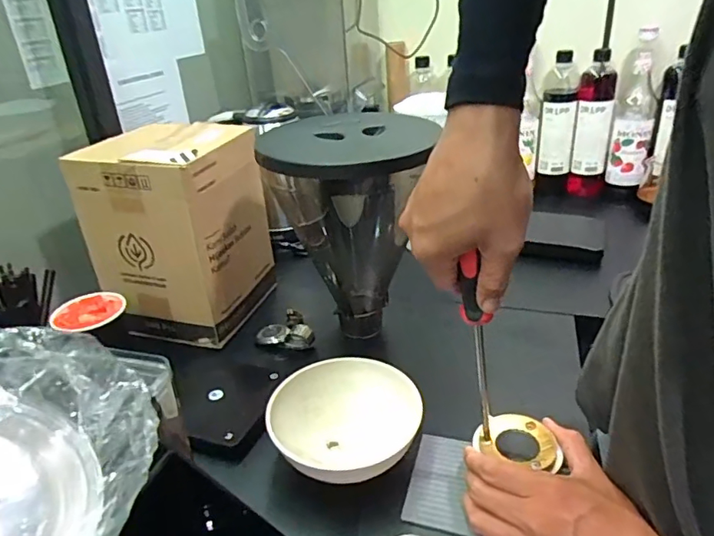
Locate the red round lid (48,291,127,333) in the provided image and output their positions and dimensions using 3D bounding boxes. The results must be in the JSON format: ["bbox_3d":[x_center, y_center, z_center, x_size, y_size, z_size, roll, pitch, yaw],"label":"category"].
[{"bbox_3d":[-0.302,0.050,0.589,0.077,0.013,0.064,-23,33,-30],"label":"red round lid"}]

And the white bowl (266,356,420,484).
[{"bbox_3d":[-0.011,0.149,0.506,0.123,0.061,0.131,-3,28,2],"label":"white bowl"}]

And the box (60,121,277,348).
[{"bbox_3d":[-0.229,-0.050,0.688,0.165,0.240,0.163,4,28,15],"label":"box"}]

